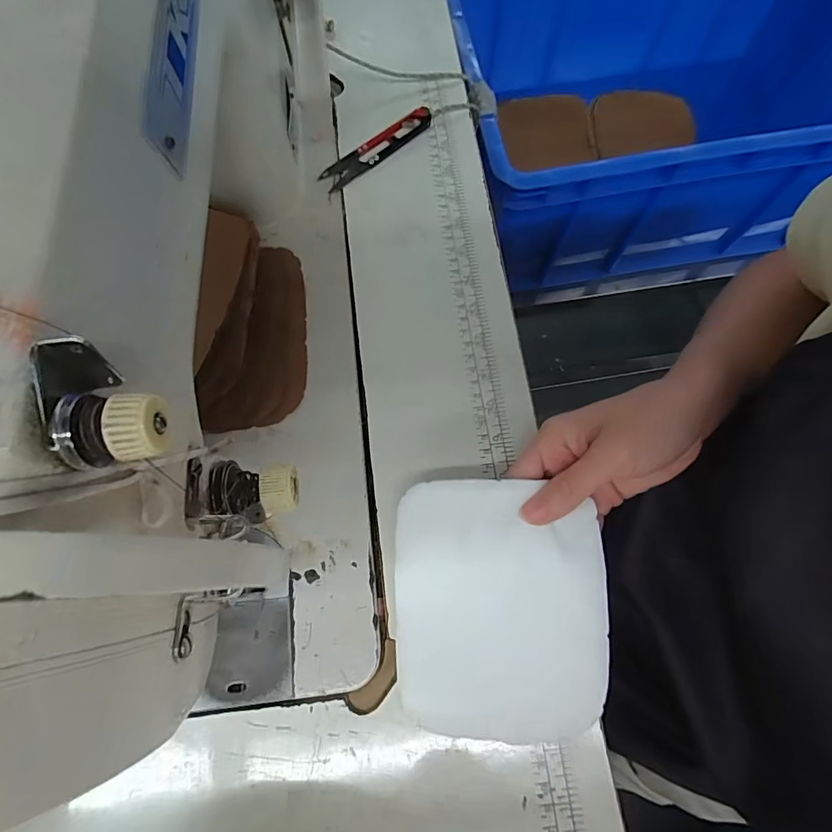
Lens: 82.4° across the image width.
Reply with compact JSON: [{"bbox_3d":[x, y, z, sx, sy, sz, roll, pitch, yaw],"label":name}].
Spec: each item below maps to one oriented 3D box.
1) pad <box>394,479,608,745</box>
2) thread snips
[{"bbox_3d":[0.046,0.106,0.265,0.113,0.010,0.138,0,89,5],"label":"pad"},{"bbox_3d":[-0.031,-0.213,0.375,0.100,0.010,0.022,-38,77,-11],"label":"thread snips"}]

